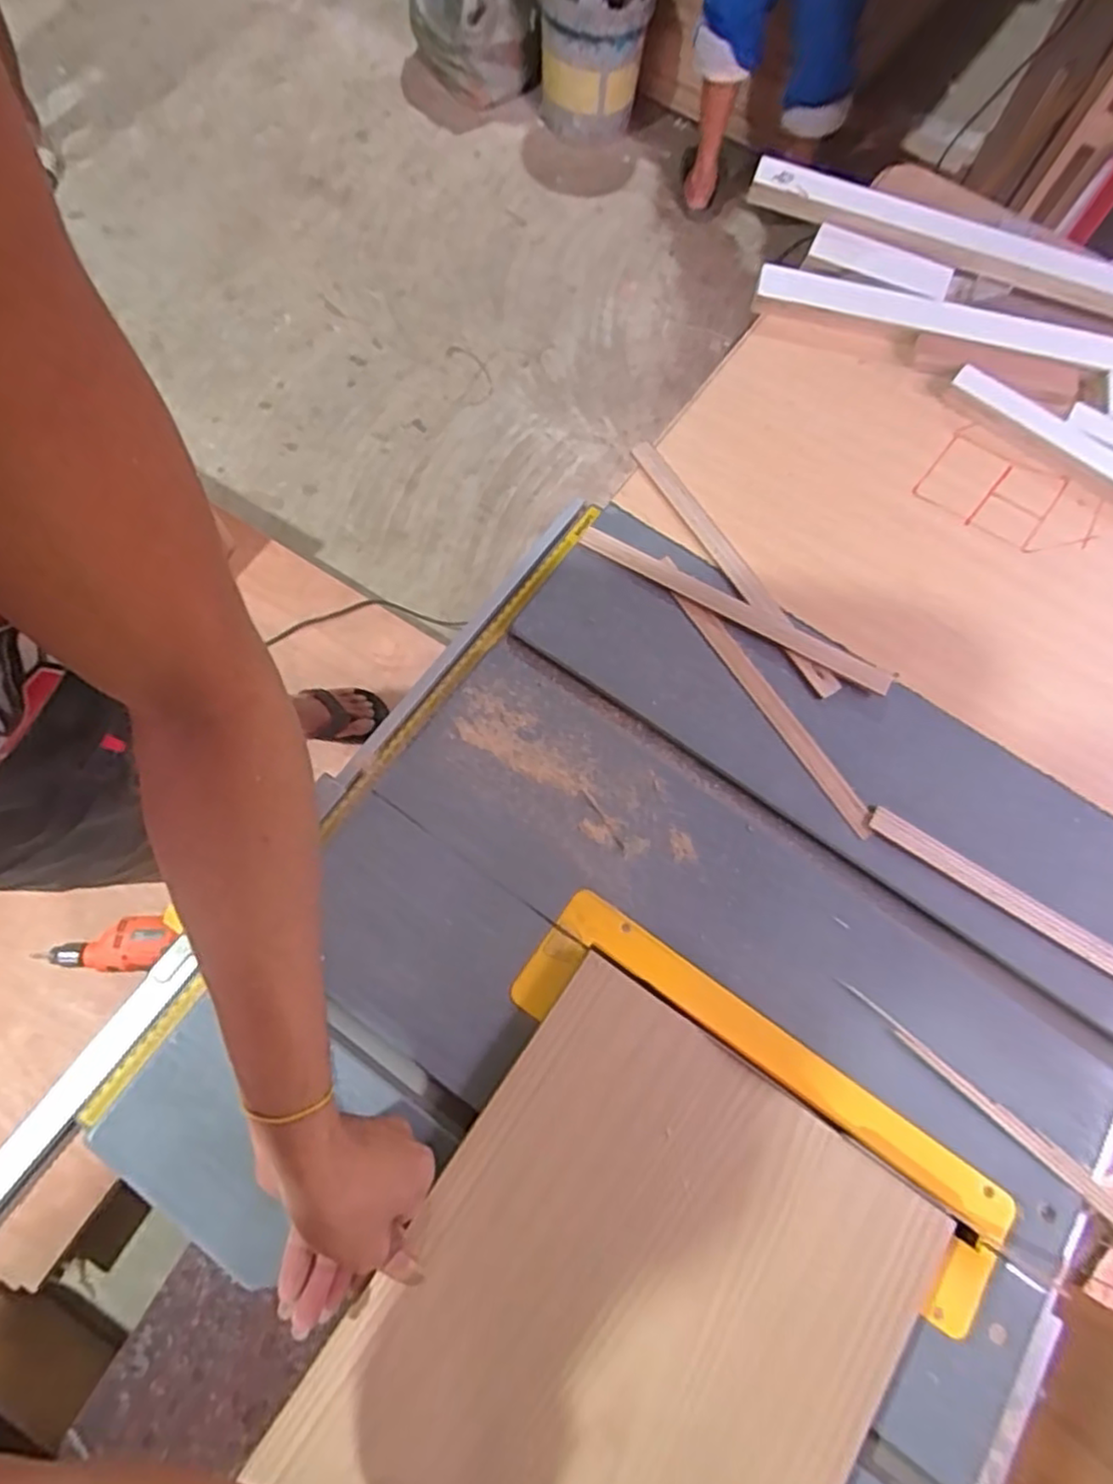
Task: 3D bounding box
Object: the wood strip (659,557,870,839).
[{"bbox_3d":[0.167,-0.042,0.557,0.022,0.009,0.270,-32,77,-11],"label":"wood strip"}]

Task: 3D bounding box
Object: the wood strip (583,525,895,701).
[{"bbox_3d":[0.147,-0.112,0.576,0.280,0.007,0.022,29,74,7],"label":"wood strip"}]

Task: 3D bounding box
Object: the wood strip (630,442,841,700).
[{"bbox_3d":[0.151,-0.155,0.590,0.023,0.006,0.280,-30,76,-10],"label":"wood strip"}]

